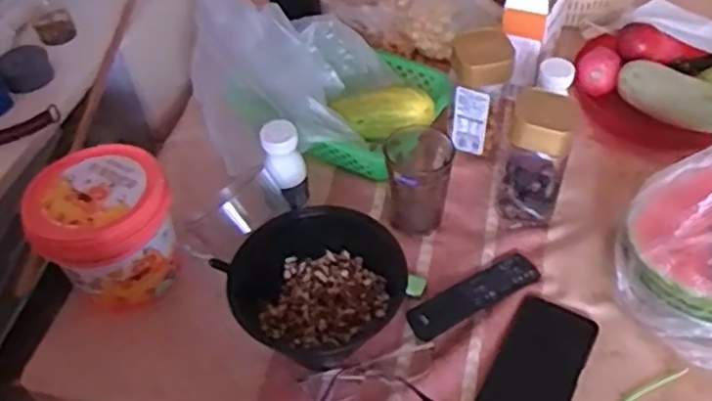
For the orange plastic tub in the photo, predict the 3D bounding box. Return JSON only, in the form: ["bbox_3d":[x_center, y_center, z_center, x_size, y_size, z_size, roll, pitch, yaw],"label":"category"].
[{"bbox_3d":[-0.246,0.037,0.686,0.122,0.133,0.130,-2,48,2],"label":"orange plastic tub"}]

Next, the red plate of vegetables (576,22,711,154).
[{"bbox_3d":[0.385,-0.144,0.830,0.216,0.084,0.179,12,50,14],"label":"red plate of vegetables"}]

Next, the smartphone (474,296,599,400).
[{"bbox_3d":[0.169,0.163,0.630,0.073,0.005,0.164,22,53,22],"label":"smartphone"}]

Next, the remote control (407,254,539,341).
[{"bbox_3d":[0.120,0.093,0.680,0.150,0.020,0.039,-26,52,-19],"label":"remote control"}]

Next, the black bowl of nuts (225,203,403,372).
[{"bbox_3d":[-0.035,0.081,0.664,0.174,0.067,0.141,-24,51,-16],"label":"black bowl of nuts"}]

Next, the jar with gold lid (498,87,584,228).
[{"bbox_3d":[0.196,-0.048,0.730,0.065,0.144,0.084,16,51,17],"label":"jar with gold lid"}]

